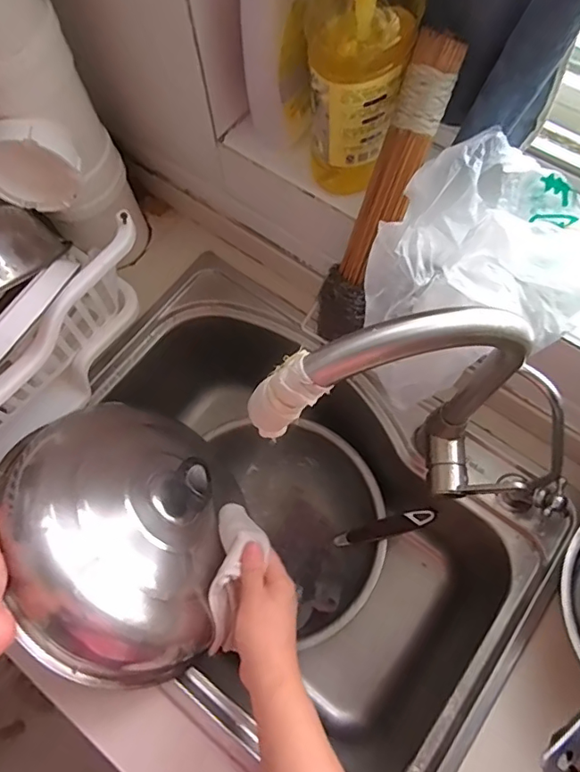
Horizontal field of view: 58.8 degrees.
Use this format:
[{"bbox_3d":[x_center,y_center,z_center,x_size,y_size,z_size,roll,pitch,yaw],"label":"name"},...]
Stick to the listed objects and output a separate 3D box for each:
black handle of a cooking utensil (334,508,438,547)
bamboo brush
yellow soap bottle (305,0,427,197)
[{"bbox_3d":[0.125,0.191,0.686,0.143,0.014,0.025,-22,67,19],"label":"black handle of a cooking utensil"},{"bbox_3d":[0.081,-0.159,0.471,0.052,0.276,0.028,30,34,13],"label":"bamboo brush"},{"bbox_3d":[0.059,-0.271,0.425,0.082,0.260,0.063,10,69,6],"label":"yellow soap bottle"}]

